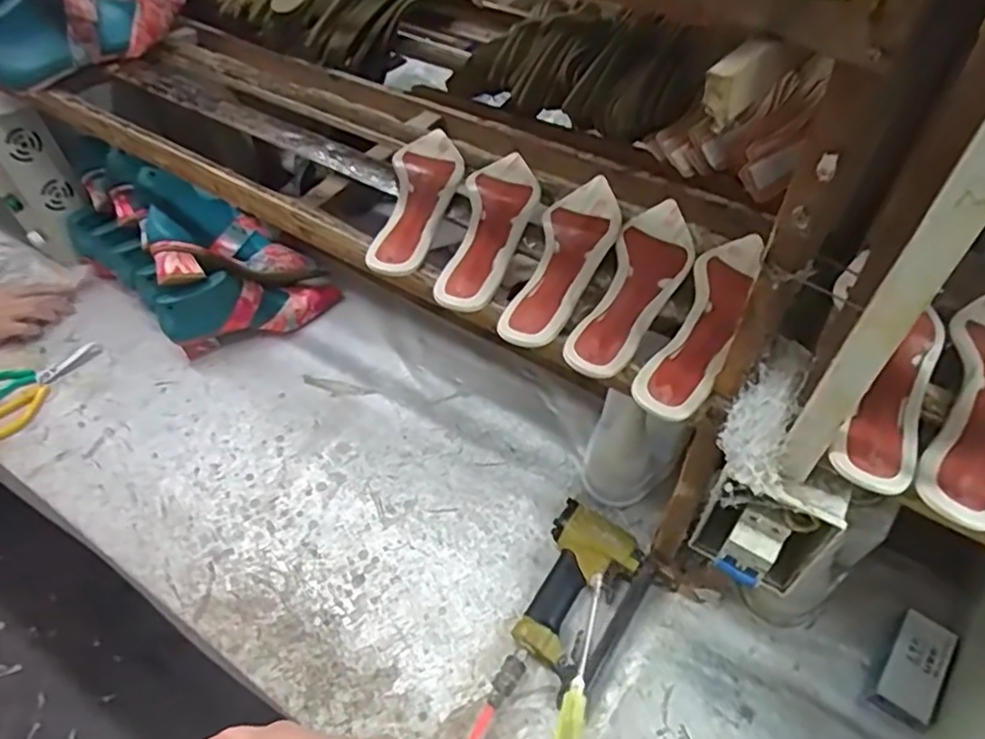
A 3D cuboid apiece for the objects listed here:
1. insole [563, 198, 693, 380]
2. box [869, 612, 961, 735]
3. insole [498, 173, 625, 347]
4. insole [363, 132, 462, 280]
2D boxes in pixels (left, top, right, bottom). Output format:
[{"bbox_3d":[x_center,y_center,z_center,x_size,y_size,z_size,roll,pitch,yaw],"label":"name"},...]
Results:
[{"bbox_3d":[0.139,-0.087,0.608,0.067,0.018,0.238,20,56,17],"label":"insole"},{"bbox_3d":[0.436,0.306,0.669,0.051,0.027,0.107,29,59,22],"label":"box"},{"bbox_3d":[0.072,-0.113,0.625,0.072,0.021,0.235,16,55,14],"label":"insole"},{"bbox_3d":[-0.075,-0.188,0.682,0.069,0.009,0.229,5,53,7],"label":"insole"}]

